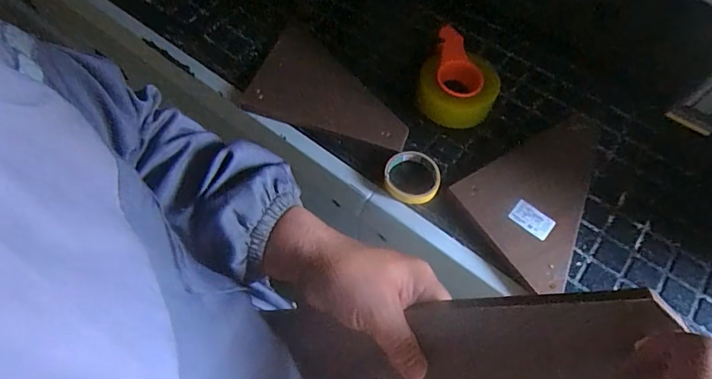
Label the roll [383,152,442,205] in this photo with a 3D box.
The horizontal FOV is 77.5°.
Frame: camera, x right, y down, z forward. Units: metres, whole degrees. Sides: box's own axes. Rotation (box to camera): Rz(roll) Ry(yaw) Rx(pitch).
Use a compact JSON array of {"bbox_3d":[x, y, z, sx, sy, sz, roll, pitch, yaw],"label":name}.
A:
[{"bbox_3d":[0.090,-0.019,0.716,0.088,0.025,0.089,1,61,-1],"label":"roll"}]

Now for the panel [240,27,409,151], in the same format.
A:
[{"bbox_3d":[-0.040,-0.179,0.790,0.292,0.019,0.181,19,76,10],"label":"panel"}]

